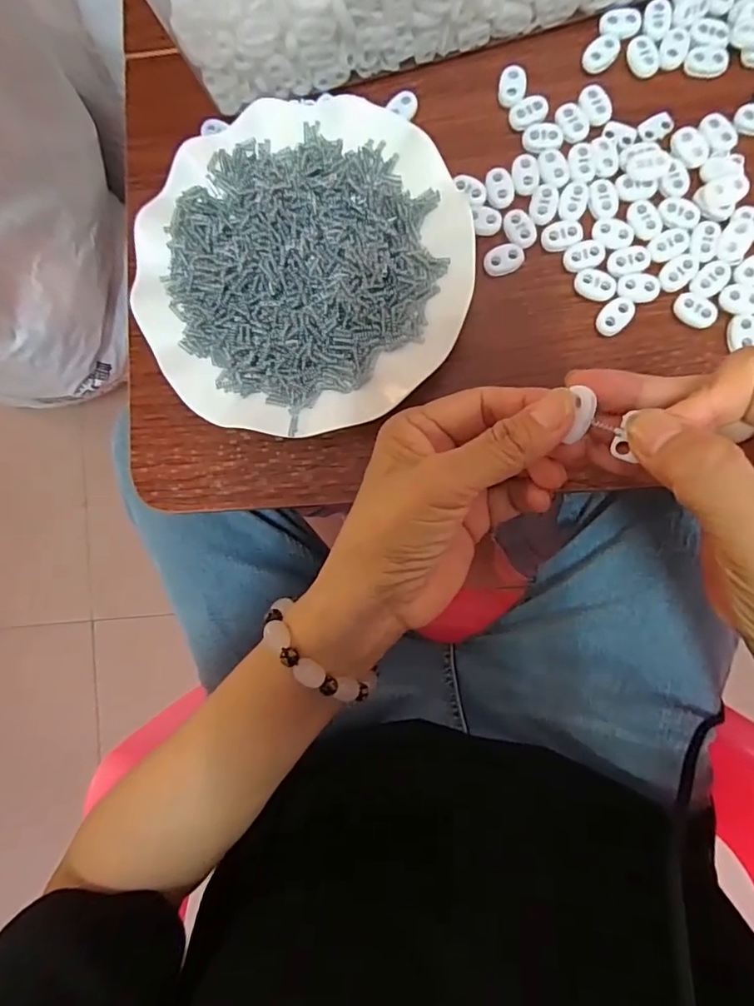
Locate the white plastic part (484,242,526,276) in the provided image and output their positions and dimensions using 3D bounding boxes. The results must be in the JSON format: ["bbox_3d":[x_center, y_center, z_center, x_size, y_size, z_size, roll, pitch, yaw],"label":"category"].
[{"bbox_3d":[0.072,-0.138,0.302,0.023,0.004,0.016,-15,86,4],"label":"white plastic part"}]

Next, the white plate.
[{"bbox_3d":[-0.042,-0.131,0.302,0.179,0.023,0.183,0,87,5],"label":"white plate"}]

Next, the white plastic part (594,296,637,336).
[{"bbox_3d":[0.132,-0.103,0.294,0.014,0.005,0.023,44,91,6],"label":"white plastic part"}]

